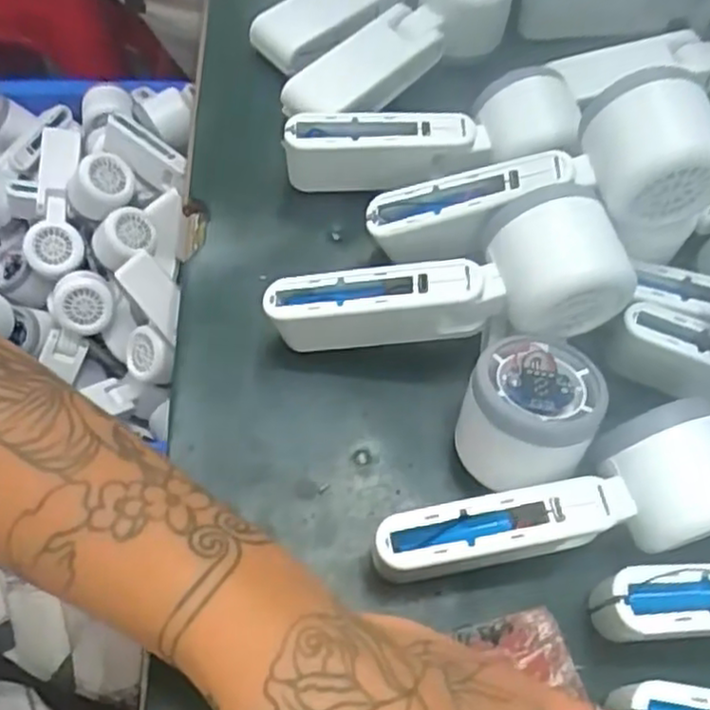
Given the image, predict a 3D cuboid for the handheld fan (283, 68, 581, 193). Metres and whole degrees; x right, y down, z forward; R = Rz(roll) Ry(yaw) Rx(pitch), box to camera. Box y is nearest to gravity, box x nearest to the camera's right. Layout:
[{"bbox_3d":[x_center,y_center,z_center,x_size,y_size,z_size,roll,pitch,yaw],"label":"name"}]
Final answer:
[{"bbox_3d":[0.041,-0.118,0.402,0.159,0.051,0.046,-8,64,-8],"label":"handheld fan"}]

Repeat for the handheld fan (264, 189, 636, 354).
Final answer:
[{"bbox_3d":[0.043,-0.032,0.343,0.167,0.050,0.055,-11,63,9],"label":"handheld fan"}]

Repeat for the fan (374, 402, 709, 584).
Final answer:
[{"bbox_3d":[0.088,0.071,0.313,0.159,0.055,0.056,-15,65,-13],"label":"fan"}]

